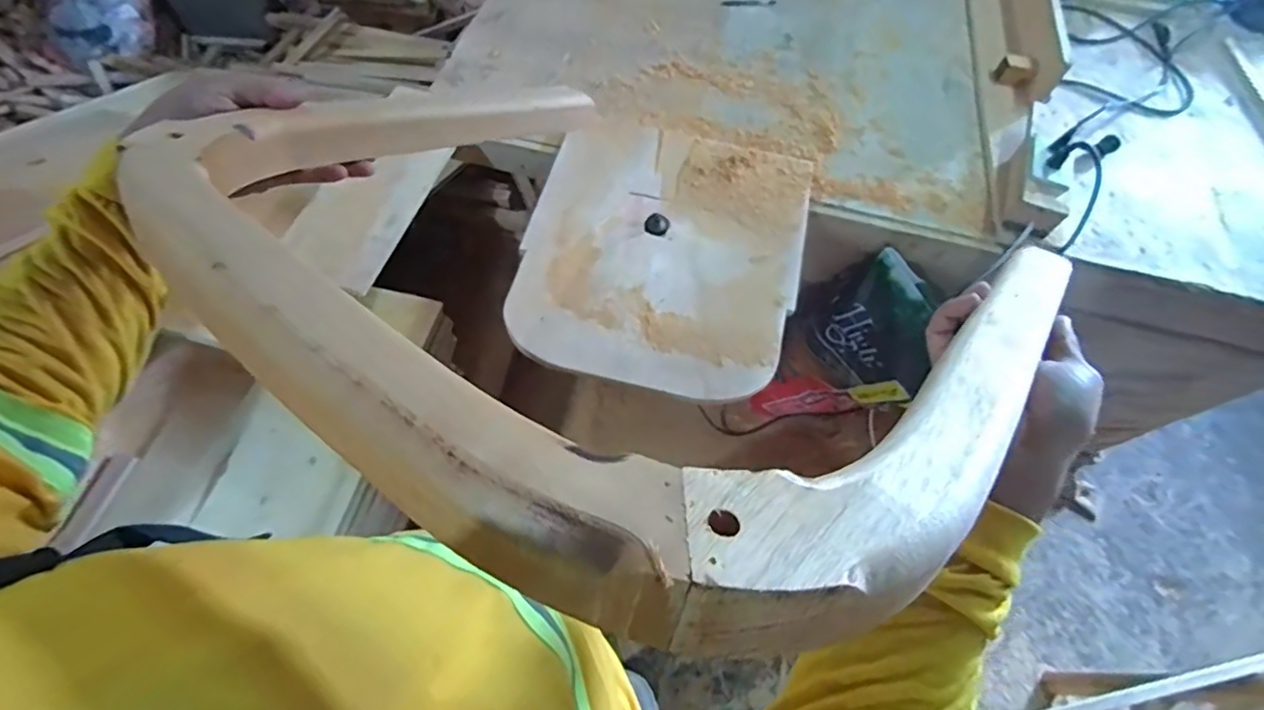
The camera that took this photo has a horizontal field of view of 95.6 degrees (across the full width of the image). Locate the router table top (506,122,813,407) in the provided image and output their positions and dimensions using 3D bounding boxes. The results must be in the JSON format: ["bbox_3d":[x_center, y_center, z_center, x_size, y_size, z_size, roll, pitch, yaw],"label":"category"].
[{"bbox_3d":[0.058,-0.186,0.999,0.458,0.019,0.543,14,64,2],"label":"router table top"}]

